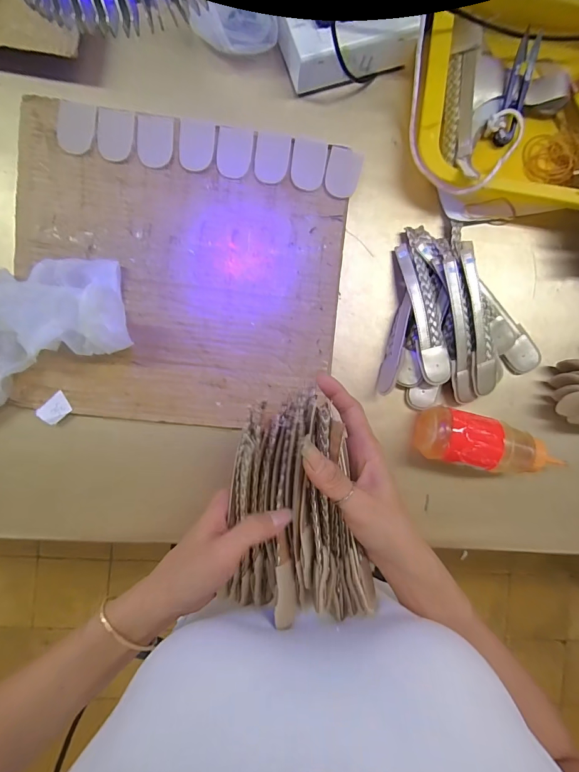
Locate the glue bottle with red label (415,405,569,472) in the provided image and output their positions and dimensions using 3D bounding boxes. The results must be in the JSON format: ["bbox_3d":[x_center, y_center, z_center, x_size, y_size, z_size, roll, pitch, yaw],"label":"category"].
[{"bbox_3d":[0.198,0.056,0.367,0.143,0.050,0.051,11,91,-4],"label":"glue bottle with red label"}]

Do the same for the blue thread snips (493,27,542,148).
[{"bbox_3d":[0.227,-0.294,0.371,0.025,0.022,0.096,15,91,-4],"label":"blue thread snips"}]

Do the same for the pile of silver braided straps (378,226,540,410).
[{"bbox_3d":[0.175,-0.063,0.370,0.149,0.034,0.169,8,91,-4],"label":"pile of silver braided straps"}]

